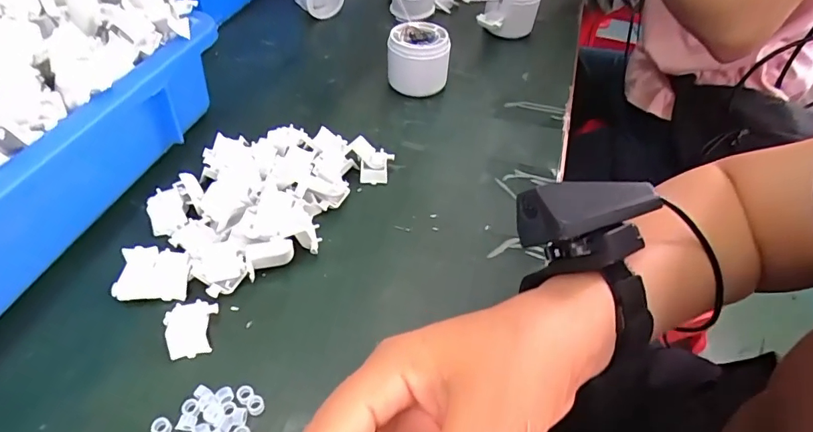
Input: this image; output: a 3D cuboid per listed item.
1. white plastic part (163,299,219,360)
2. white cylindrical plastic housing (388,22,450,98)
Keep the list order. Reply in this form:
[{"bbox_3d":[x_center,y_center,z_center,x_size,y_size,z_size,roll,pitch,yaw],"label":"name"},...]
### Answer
[{"bbox_3d":[-0.128,0.067,0.287,0.028,0.010,0.032,-5,47,-9],"label":"white plastic part"},{"bbox_3d":[0.012,-0.154,0.473,0.058,0.051,0.058,4,47,1],"label":"white cylindrical plastic housing"}]

